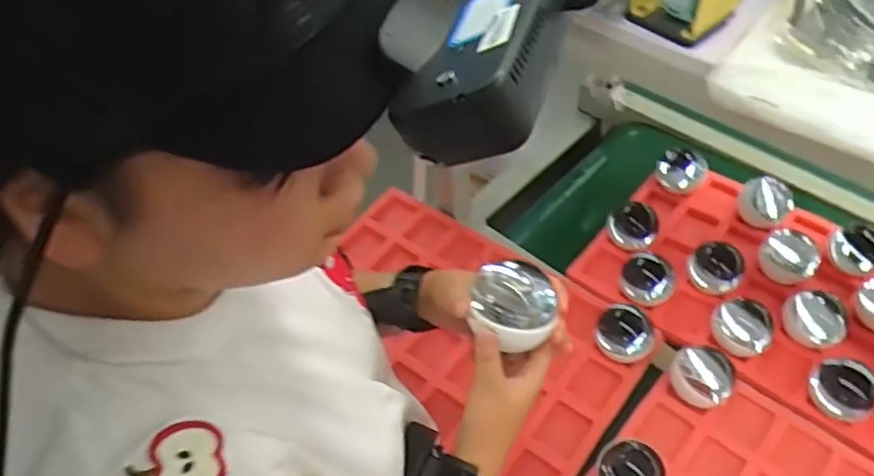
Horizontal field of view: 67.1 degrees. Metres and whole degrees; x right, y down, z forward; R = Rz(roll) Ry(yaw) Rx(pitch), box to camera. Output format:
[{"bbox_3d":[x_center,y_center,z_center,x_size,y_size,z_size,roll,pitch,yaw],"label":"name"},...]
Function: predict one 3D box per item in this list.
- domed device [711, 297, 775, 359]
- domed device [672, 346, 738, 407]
[{"bbox_3d":[0.414,0.120,0.894,0.077,0.069,0.077,-2,47,2],"label":"domed device"},{"bbox_3d":[0.329,0.172,0.822,0.071,0.075,0.069,23,53,23],"label":"domed device"}]

